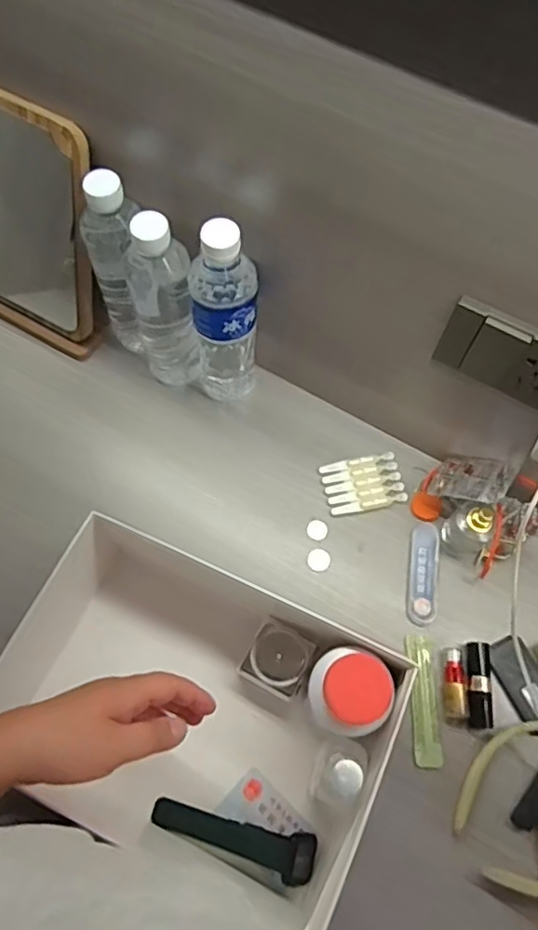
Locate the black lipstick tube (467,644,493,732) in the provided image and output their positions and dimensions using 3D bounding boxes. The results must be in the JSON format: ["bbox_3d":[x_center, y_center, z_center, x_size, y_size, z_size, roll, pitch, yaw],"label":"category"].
[{"bbox_3d":[0.196,0.205,0.572,0.022,0.015,0.076,6,67,3],"label":"black lipstick tube"}]

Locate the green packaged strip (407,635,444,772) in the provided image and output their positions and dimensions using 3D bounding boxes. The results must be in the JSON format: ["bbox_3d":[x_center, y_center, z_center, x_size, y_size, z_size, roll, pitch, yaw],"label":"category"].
[{"bbox_3d":[0.143,0.216,0.566,0.025,0.004,0.113,1,67,1],"label":"green packaged strip"}]

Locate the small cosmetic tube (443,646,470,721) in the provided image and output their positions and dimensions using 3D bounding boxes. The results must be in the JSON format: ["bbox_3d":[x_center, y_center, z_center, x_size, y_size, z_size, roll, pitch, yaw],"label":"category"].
[{"bbox_3d":[0.171,0.201,0.567,0.020,0.015,0.063,1,67,1],"label":"small cosmetic tube"}]

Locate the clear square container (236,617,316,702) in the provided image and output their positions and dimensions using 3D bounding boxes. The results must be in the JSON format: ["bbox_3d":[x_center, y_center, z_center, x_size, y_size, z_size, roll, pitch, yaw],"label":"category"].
[{"bbox_3d":[0.008,0.176,0.553,0.052,0.050,0.054,28,69,10],"label":"clear square container"}]

